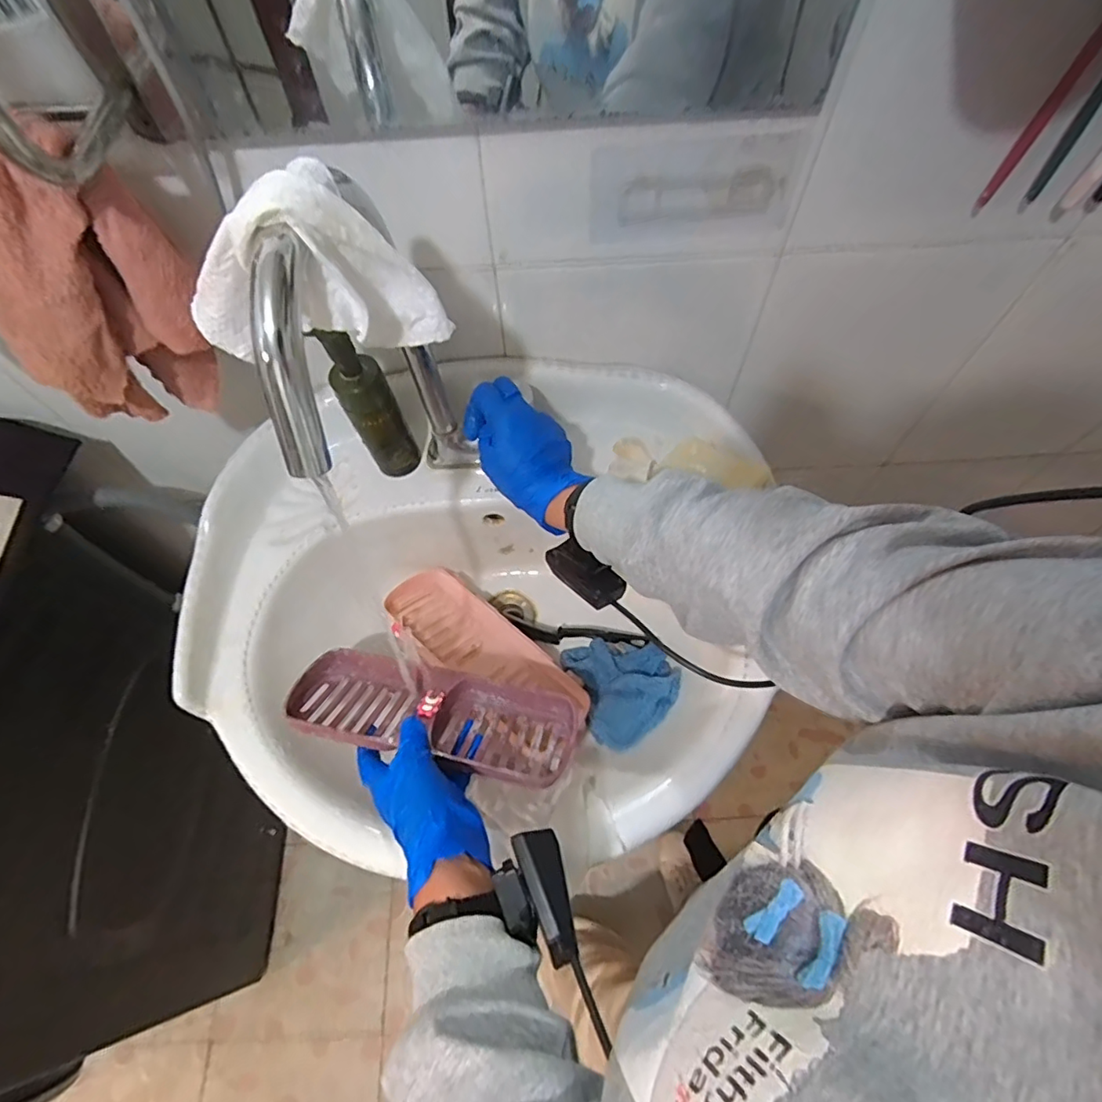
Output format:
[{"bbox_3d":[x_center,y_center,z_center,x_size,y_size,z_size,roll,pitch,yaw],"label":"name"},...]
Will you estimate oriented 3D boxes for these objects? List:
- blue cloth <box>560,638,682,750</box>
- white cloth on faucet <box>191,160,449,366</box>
[{"bbox_3d":[0.066,0.147,0.590,0.130,0.040,0.107,4,60,35],"label":"blue cloth"},{"bbox_3d":[-0.128,-0.147,0.311,0.118,0.097,0.056,-39,68,-18],"label":"white cloth on faucet"}]

